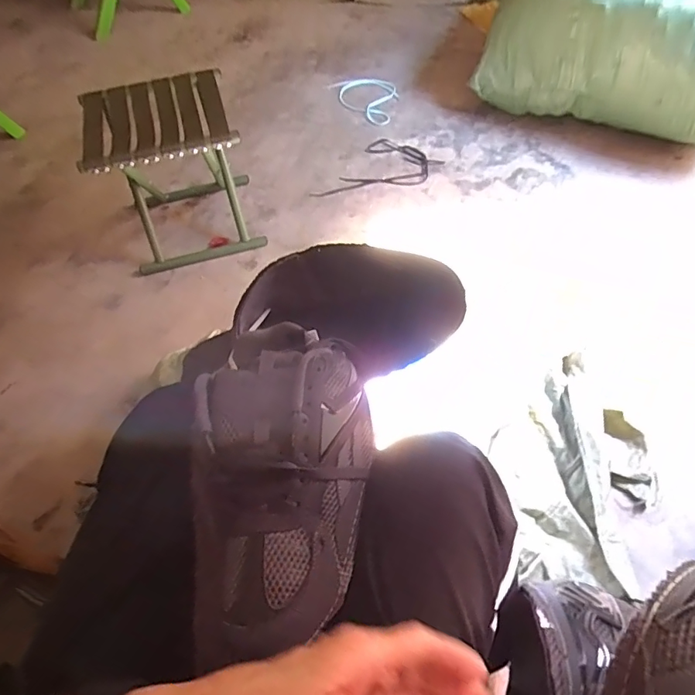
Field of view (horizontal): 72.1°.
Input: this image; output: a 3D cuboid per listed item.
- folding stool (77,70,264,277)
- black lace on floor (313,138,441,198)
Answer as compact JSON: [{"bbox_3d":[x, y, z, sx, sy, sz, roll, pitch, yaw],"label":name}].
[{"bbox_3d":[-0.402,-0.401,1.130,0.312,0.306,0.334,-15,58,-7],"label":"folding stool"},{"bbox_3d":[0.087,-0.473,1.319,0.220,0.015,0.309,31,65,28],"label":"black lace on floor"}]

